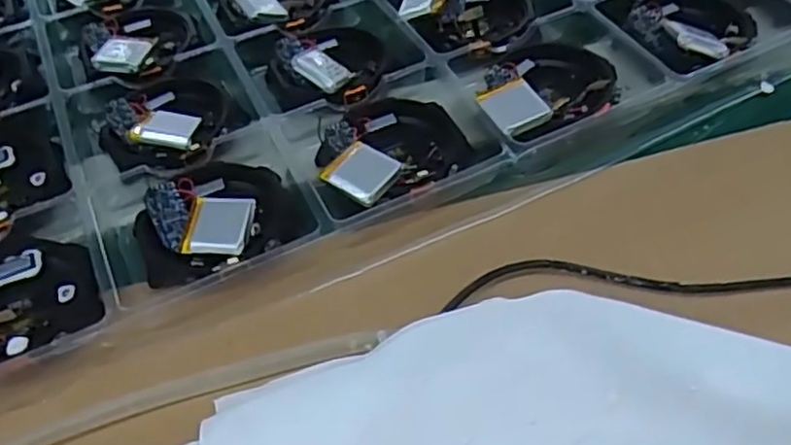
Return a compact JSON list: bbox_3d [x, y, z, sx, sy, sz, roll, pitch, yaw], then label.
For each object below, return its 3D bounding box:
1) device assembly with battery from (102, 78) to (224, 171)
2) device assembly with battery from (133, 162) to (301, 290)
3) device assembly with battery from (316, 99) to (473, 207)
[{"bbox_3d":[-0.092,-0.042,0.269,0.046,0.011,0.045,-2,54,2],"label":"device assembly with battery"},{"bbox_3d":[-0.063,-0.002,0.239,0.054,0.017,0.049,-25,56,-14],"label":"device assembly with battery"},{"bbox_3d":[-0.002,-0.027,0.255,0.054,0.017,0.048,-24,56,-13],"label":"device assembly with battery"}]

